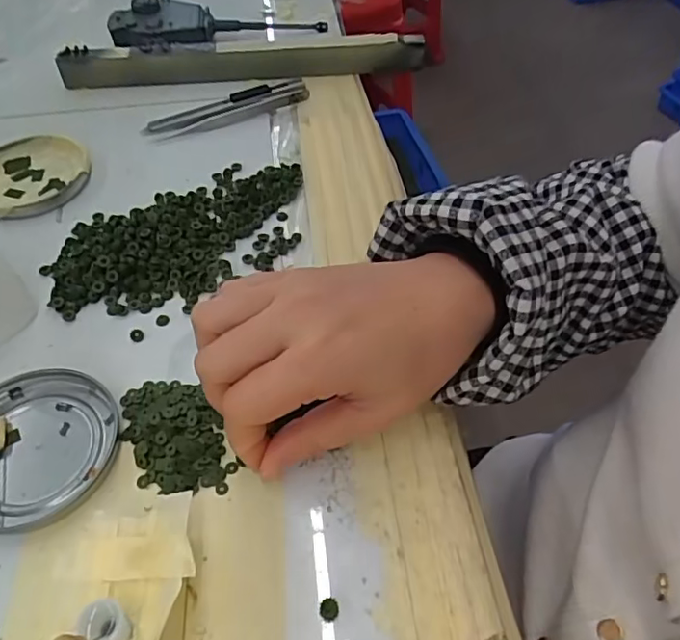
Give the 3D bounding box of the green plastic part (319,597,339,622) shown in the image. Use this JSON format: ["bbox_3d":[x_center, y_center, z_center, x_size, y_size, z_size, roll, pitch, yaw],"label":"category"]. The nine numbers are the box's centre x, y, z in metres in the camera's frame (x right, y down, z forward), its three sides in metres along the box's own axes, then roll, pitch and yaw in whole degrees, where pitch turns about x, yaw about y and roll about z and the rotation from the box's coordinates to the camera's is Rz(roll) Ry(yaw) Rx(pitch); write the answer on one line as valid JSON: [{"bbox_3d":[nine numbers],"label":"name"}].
[{"bbox_3d":[-0.004,0.113,0.223,0.008,0.004,0.008,0,52,0],"label":"green plastic part"}]

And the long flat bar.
[{"bbox_3d":[-0.079,-0.213,0.463,0.294,0.030,0.017,-4,52,-3],"label":"long flat bar"}]

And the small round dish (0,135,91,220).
[{"bbox_3d":[-0.217,-0.102,0.394,0.077,0.009,0.083,0,52,0],"label":"small round dish"}]

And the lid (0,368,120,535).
[{"bbox_3d":[-0.145,0.058,0.265,0.071,0.008,0.080,31,58,23],"label":"lid"}]

